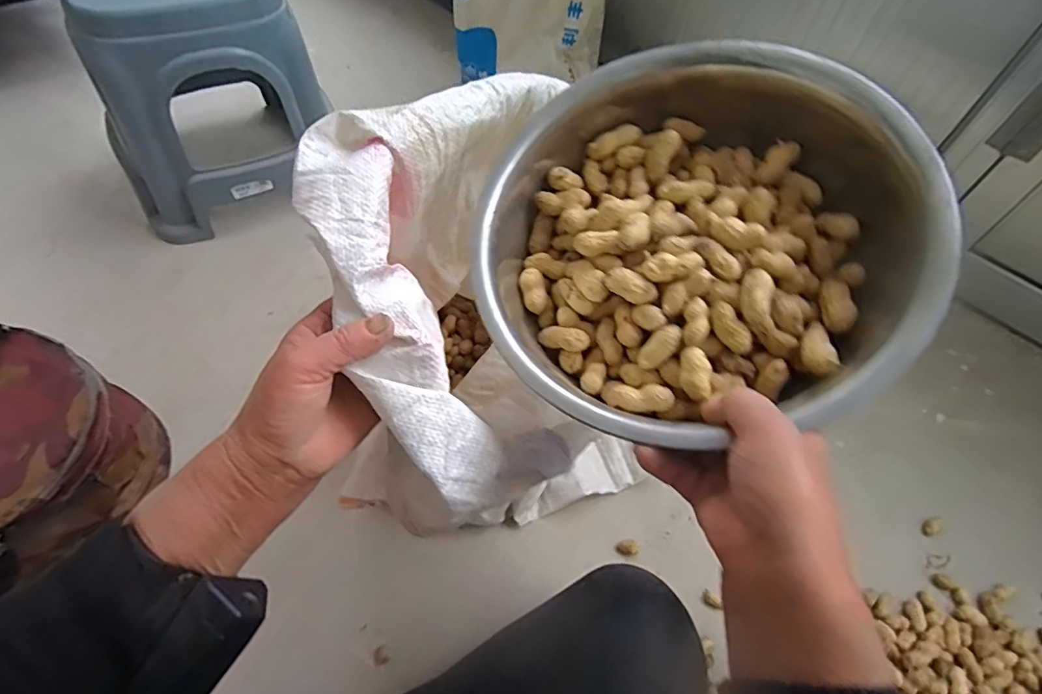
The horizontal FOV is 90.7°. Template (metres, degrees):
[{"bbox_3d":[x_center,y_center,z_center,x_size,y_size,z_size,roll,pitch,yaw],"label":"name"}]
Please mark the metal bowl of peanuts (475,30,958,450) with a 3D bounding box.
[{"bbox_3d":[0.111,-0.068,0.332,0.260,0.112,0.260,-9,67,23],"label":"metal bowl of peanuts"}]

